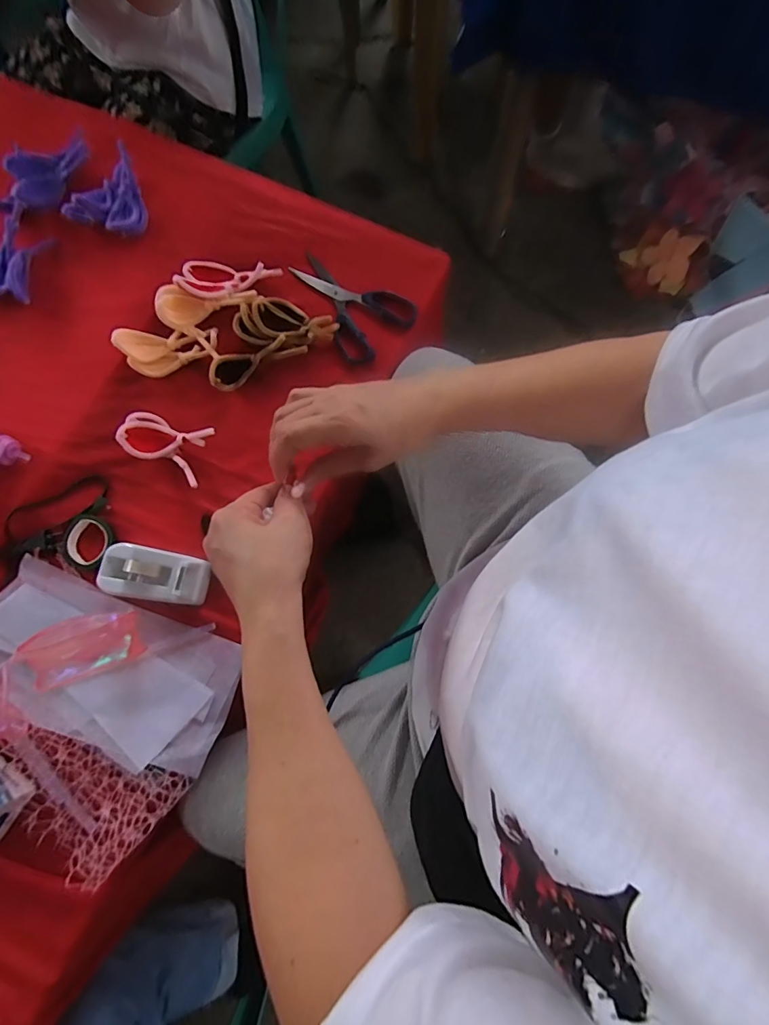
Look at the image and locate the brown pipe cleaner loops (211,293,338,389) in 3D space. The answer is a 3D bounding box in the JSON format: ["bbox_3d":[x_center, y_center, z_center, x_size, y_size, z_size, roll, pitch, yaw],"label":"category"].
[{"bbox_3d":[-0.147,-0.210,0.531,0.154,0.036,0.103,-32,78,-6],"label":"brown pipe cleaner loops"}]

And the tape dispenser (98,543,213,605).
[{"bbox_3d":[-0.242,0.065,0.472,0.105,0.037,0.055,10,77,4],"label":"tape dispenser"}]

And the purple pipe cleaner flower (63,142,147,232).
[{"bbox_3d":[-0.357,-0.416,0.580,0.093,0.044,0.101,23,79,7],"label":"purple pipe cleaner flower"}]

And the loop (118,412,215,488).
[{"bbox_3d":[-0.252,-0.081,0.515,0.104,0.027,0.064,24,79,7],"label":"loop"}]

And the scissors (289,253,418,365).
[{"bbox_3d":[-0.050,-0.262,0.554,0.163,0.017,0.109,40,81,10],"label":"scissors"}]

